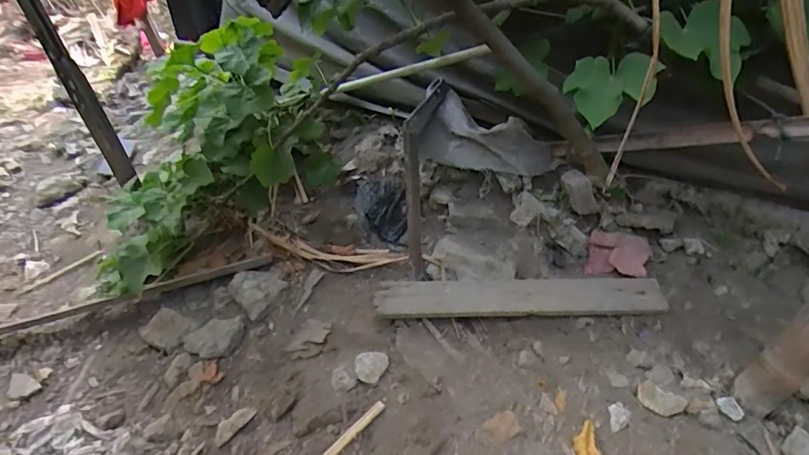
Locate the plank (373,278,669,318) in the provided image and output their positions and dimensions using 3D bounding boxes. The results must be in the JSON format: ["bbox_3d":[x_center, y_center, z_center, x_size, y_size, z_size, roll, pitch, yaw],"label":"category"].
[{"bbox_3d":[0.233,0.143,1.024,0.577,0.023,0.087,-1,49,3],"label":"plank"}]

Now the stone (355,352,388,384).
[{"bbox_3d":[-0.064,0.265,0.926,0.060,0.018,0.064,4,28,1],"label":"stone"}]

